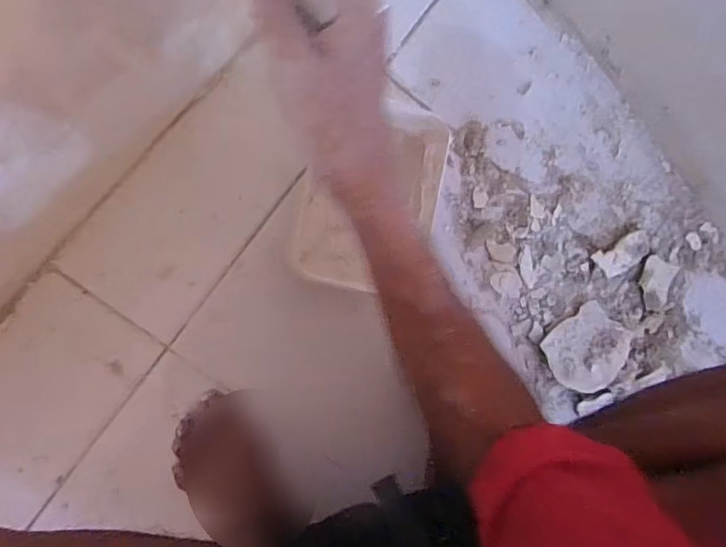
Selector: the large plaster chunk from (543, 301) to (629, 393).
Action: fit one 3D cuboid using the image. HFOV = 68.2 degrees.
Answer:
[{"bbox_3d":[0.277,0.094,0.663,0.094,0.020,0.099,0,91,-9],"label":"large plaster chunk"}]

